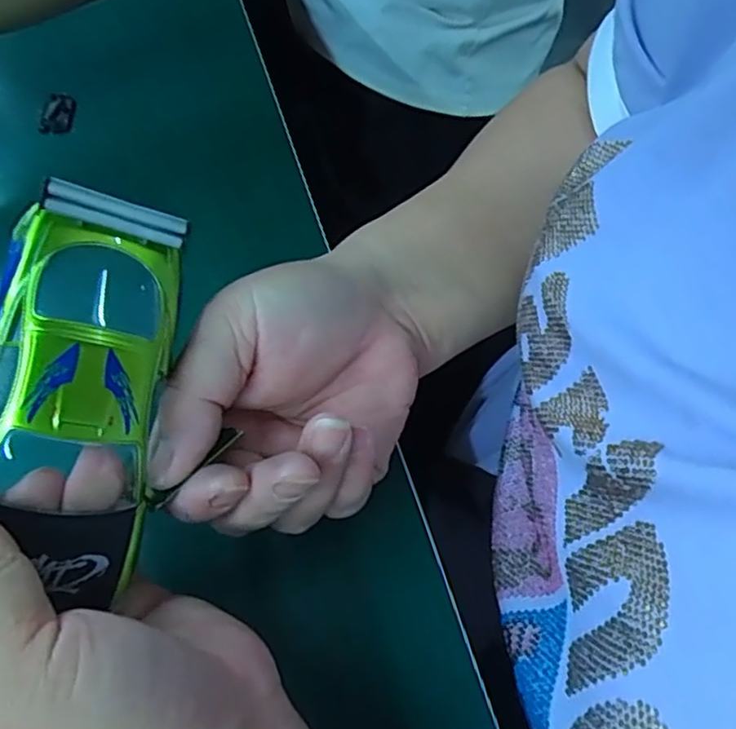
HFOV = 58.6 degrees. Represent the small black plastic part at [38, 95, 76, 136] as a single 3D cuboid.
[{"bbox_3d":[-0.192,-0.153,0.404,0.017,0.012,0.026,-2,56,-3],"label":"small black plastic part"}]

